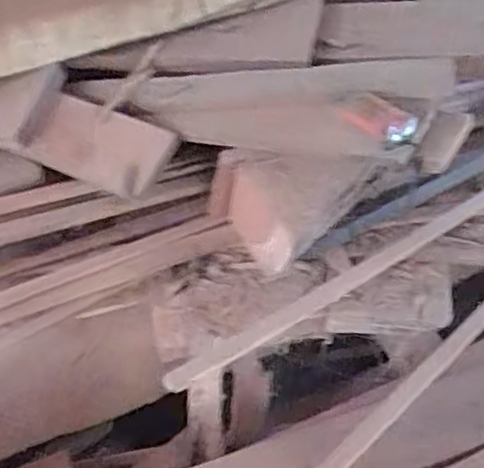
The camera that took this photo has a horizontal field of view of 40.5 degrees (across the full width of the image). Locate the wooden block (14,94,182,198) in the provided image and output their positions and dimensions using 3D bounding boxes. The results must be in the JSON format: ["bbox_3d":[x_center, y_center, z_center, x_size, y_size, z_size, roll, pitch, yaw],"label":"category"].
[{"bbox_3d":[-0.338,-0.209,1.559,0.312,0.056,0.186,23,79,8],"label":"wooden block"}]

